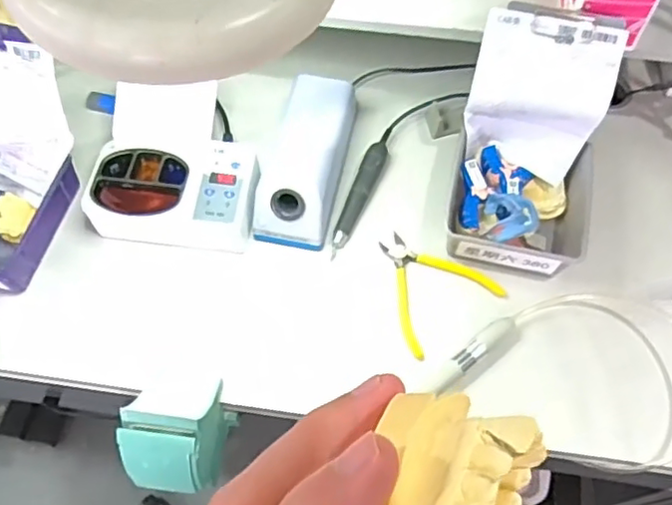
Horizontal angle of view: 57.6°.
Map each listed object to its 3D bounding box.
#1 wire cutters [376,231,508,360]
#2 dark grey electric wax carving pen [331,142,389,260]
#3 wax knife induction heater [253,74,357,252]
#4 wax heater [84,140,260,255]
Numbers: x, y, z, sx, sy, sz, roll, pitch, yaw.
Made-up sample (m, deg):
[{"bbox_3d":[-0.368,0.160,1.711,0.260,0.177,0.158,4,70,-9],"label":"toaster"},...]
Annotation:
[{"bbox_3d":[0.103,0.035,0.713,0.132,0.012,0.134,-35,67,-17],"label":"wire cutters"},{"bbox_3d":[0.029,-0.071,0.756,0.027,0.029,0.169,18,63,9],"label":"dark grey electric wax carving pen"},{"bbox_3d":[-0.037,-0.115,0.751,0.092,0.082,0.217,10,62,5],"label":"wax knife induction heater"},{"bbox_3d":[-0.193,-0.068,0.735,0.202,0.069,0.134,2,62,1],"label":"wax heater"}]

